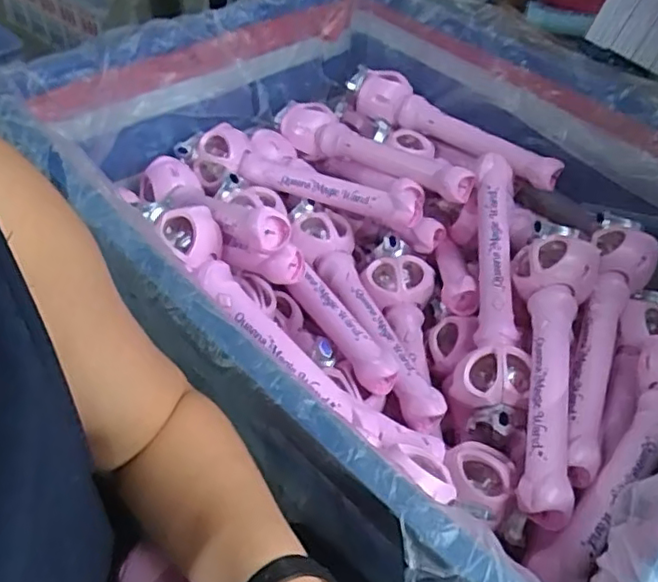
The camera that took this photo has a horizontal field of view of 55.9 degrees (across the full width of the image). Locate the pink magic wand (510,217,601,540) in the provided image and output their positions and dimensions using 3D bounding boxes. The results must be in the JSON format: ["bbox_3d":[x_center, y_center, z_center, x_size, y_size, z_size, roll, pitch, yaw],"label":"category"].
[{"bbox_3d":[0.223,0.066,0.648,0.084,0.072,0.336,16,48,10],"label":"pink magic wand"}]

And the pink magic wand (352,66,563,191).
[{"bbox_3d":[0.175,-0.244,0.907,0.346,0.063,0.059,27,51,20],"label":"pink magic wand"}]

